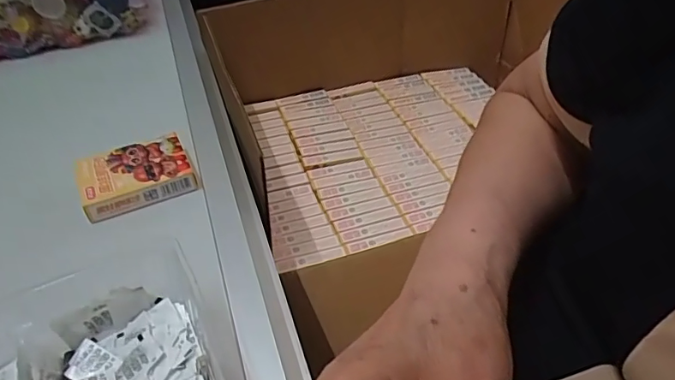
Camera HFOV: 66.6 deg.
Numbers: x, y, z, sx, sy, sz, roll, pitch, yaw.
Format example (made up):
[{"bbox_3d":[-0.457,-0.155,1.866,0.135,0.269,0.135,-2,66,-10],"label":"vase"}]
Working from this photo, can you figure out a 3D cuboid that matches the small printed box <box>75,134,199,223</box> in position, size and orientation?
[{"bbox_3d":[-0.175,-0.013,0.445,0.089,0.026,0.059,-21,45,-20],"label":"small printed box"}]

